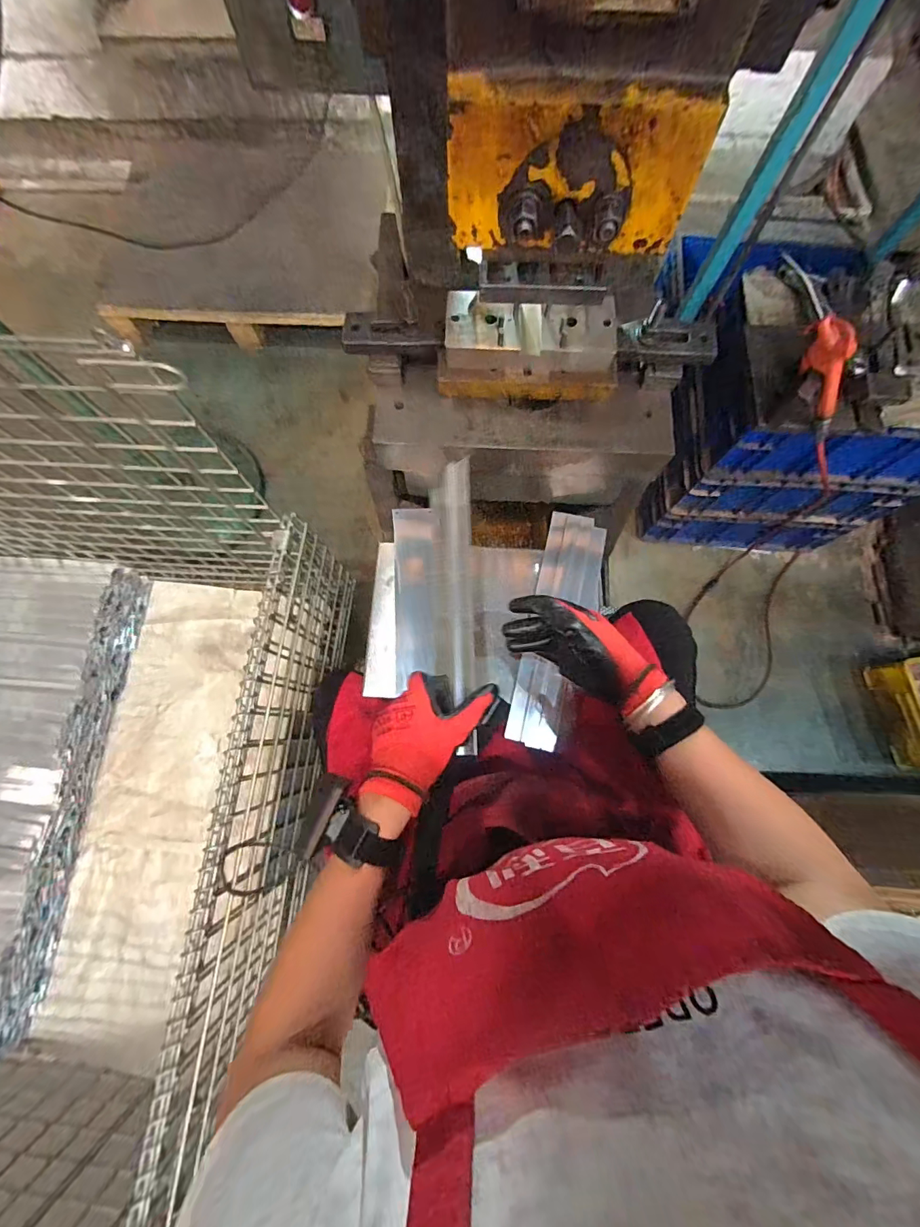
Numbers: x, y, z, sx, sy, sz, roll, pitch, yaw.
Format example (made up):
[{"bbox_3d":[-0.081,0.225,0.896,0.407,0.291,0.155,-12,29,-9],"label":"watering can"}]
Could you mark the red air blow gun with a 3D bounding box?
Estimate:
[{"bbox_3d":[0.522,-0.372,0.642,0.034,0.059,0.268,-39,120,-9],"label":"red air blow gun"}]

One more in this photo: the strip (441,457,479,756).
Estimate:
[{"bbox_3d":[0.001,-0.019,0.484,0.025,0.022,0.326,-1,75,0],"label":"strip"}]

